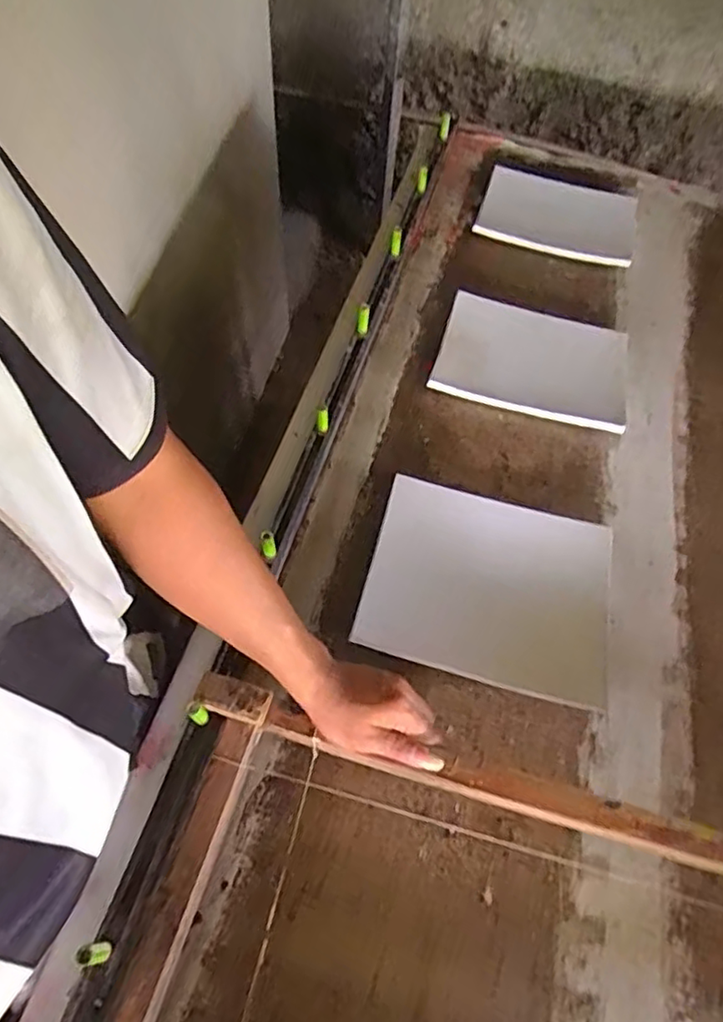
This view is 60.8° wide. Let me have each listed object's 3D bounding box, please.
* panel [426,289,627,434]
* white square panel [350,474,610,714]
[{"bbox_3d":[0.252,-0.224,0.899,0.267,0.034,0.191,14,59,7],"label":"panel"},{"bbox_3d":[0.148,0.086,0.718,0.276,0.016,0.226,14,59,7],"label":"white square panel"}]

